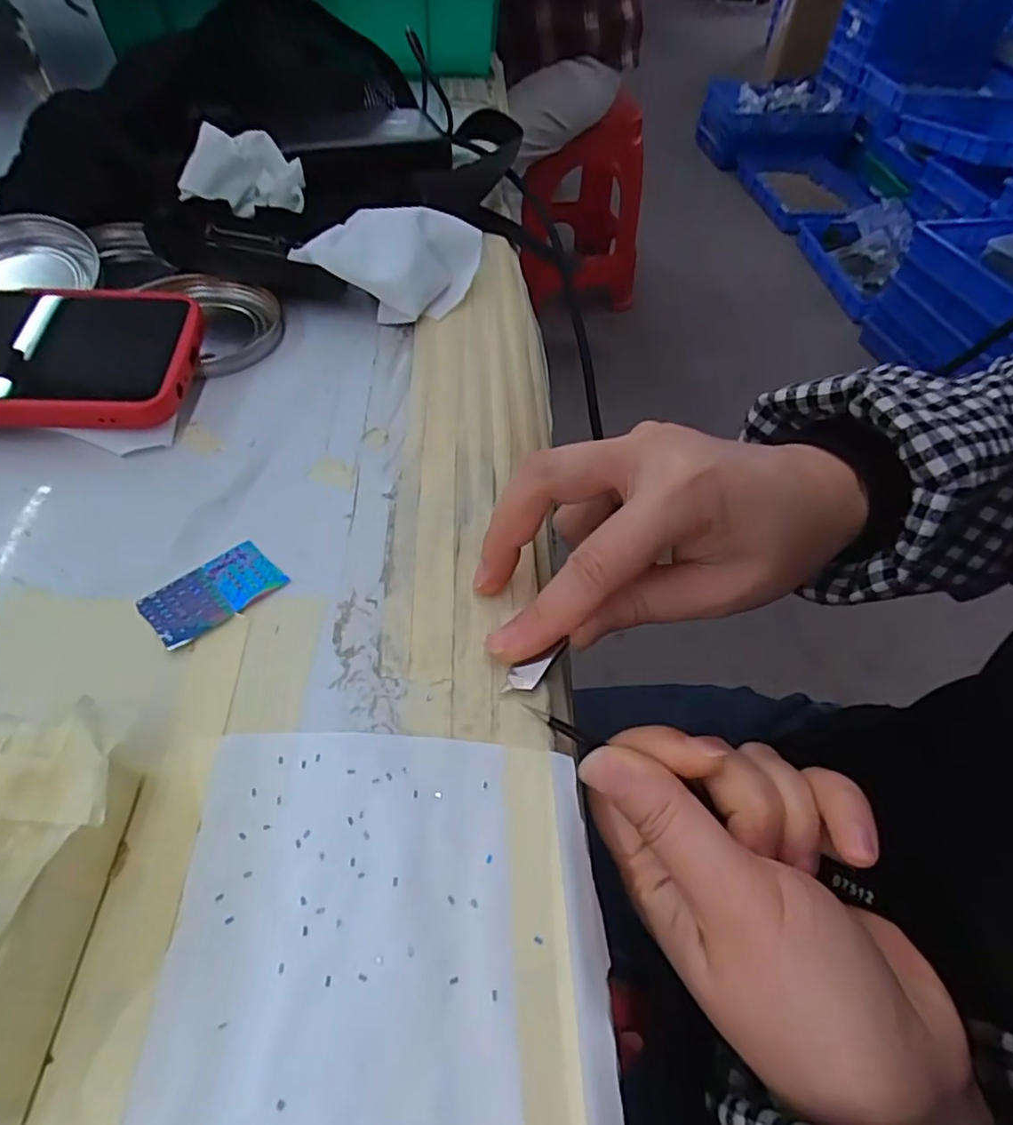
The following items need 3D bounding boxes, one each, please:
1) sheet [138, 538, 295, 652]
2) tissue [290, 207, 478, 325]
[{"bbox_3d":[-0.105,0.010,0.223,0.045,0.004,0.027,-35,61,-27],"label":"sheet"},{"bbox_3d":[-0.062,-0.160,0.337,0.080,0.037,0.078,22,54,14],"label":"tissue"}]

